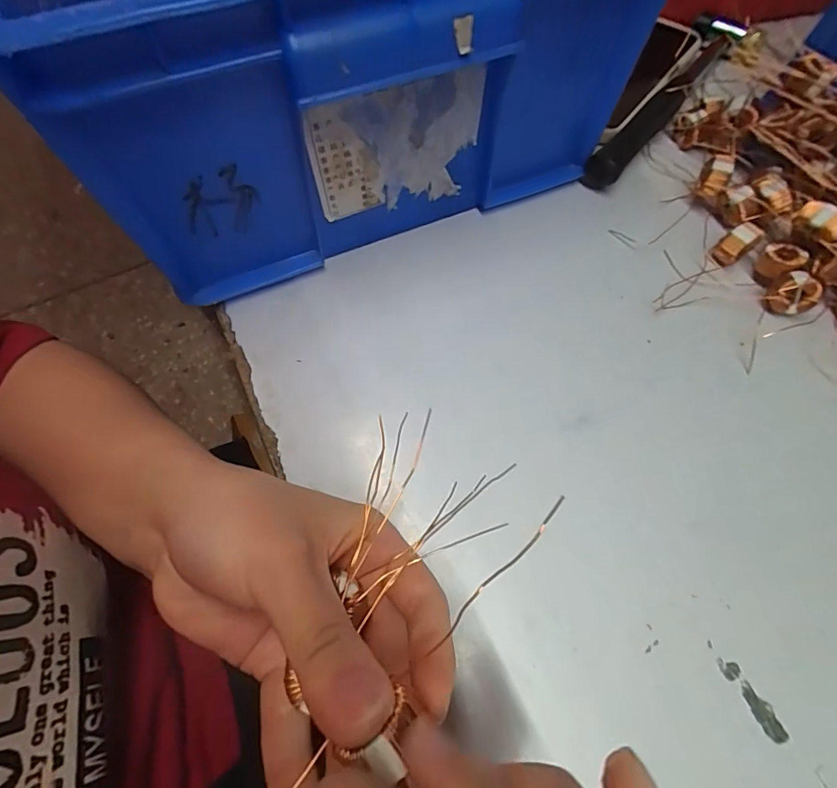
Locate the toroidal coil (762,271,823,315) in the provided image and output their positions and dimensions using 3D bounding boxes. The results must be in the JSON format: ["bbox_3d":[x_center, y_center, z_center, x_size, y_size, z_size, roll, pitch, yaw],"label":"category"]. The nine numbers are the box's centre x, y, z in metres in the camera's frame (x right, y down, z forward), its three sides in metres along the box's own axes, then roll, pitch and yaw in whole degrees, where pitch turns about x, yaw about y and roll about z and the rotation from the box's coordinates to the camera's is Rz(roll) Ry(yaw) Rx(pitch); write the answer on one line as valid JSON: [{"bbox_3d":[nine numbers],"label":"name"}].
[{"bbox_3d":[0.220,-0.059,0.257,0.025,0.025,0.014,-18,24,33],"label":"toroidal coil"}]

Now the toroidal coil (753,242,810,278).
[{"bbox_3d":[0.222,-0.081,0.268,0.023,0.018,0.020,-37,69,-15],"label":"toroidal coil"}]

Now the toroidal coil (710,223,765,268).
[{"bbox_3d":[0.199,-0.094,0.273,0.017,0.019,0.016,-37,69,-15],"label":"toroidal coil"}]

